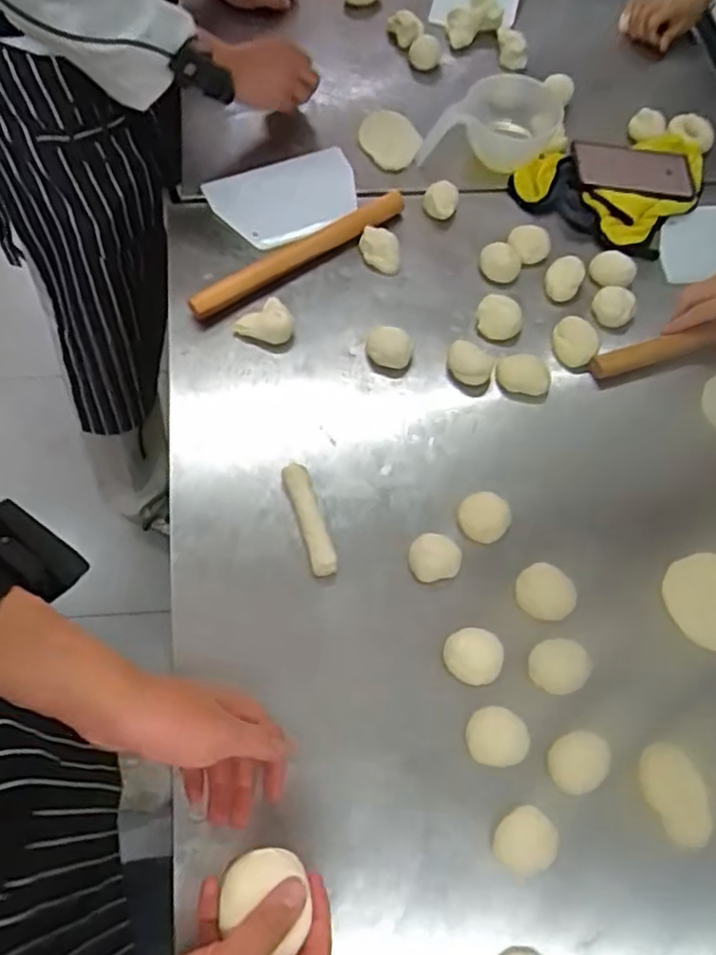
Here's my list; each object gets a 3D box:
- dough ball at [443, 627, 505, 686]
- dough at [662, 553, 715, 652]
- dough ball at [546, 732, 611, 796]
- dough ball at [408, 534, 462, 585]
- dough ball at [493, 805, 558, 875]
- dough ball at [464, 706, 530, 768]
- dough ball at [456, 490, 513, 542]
[{"bbox_3d":[0.104,0.162,0.621,0.051,0.025,0.045,0,64,1],"label":"dough ball"},{"bbox_3d":[0.346,0.120,0.666,0.086,0.005,0.093,-1,63,1],"label":"dough"},{"bbox_3d":[0.191,0.244,0.588,0.055,0.023,0.046,-6,64,-2],"label":"dough ball"},{"bbox_3d":[0.073,0.078,0.657,0.049,0.037,0.040,-20,67,-13],"label":"dough ball"},{"bbox_3d":[0.137,0.297,0.561,0.046,0.027,0.048,-1,63,1],"label":"dough ball"},{"bbox_3d":[0.121,0.226,0.598,0.052,0.017,0.046,7,64,5],"label":"dough ball"},{"bbox_3d":[0.124,0.041,0.683,0.049,0.029,0.045,-1,63,1],"label":"dough ball"}]

